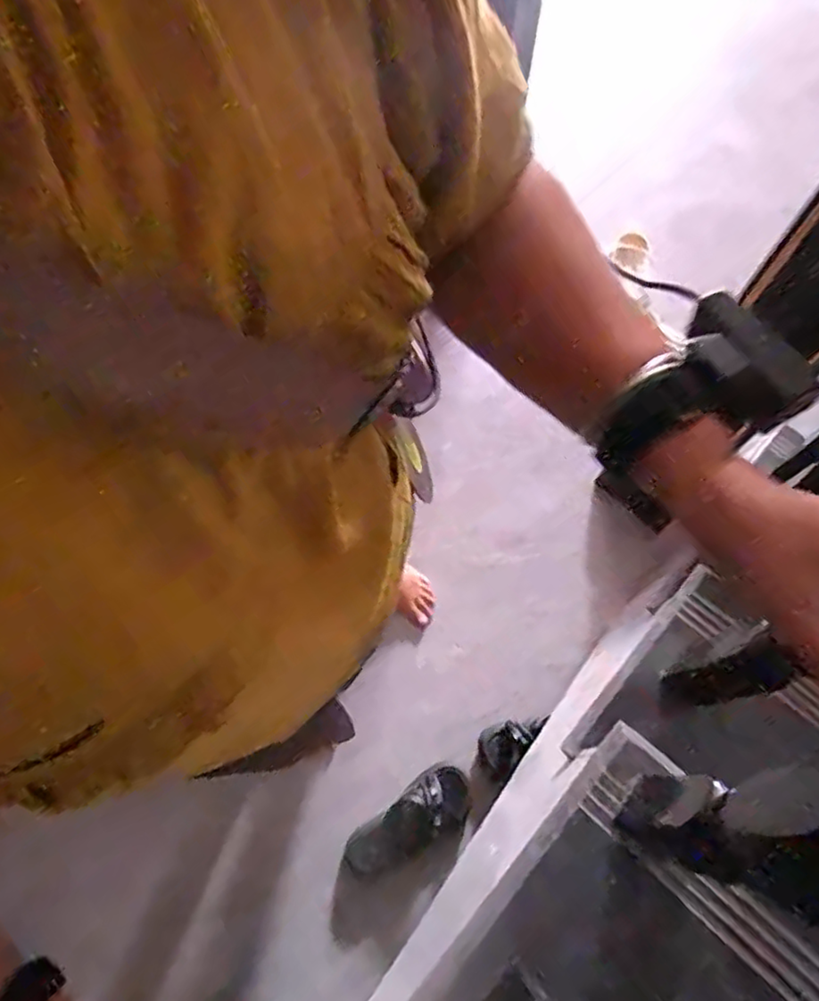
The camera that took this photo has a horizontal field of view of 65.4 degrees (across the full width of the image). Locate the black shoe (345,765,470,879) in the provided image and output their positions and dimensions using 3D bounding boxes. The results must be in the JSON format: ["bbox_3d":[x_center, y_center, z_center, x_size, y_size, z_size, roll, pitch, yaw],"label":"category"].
[{"bbox_3d":[0.004,0.534,1.065,0.230,0.047,0.092,-33,72,-14],"label":"black shoe"}]

